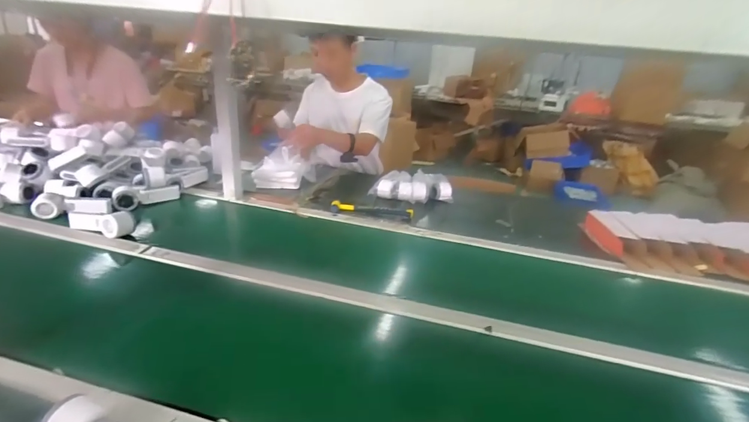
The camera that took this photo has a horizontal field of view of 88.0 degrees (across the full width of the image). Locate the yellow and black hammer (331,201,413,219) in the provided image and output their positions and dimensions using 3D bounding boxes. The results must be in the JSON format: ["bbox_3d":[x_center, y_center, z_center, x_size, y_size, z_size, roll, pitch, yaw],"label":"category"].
[{"bbox_3d":[-0.007,-0.001,1.166,0.245,0.024,0.036,5,24,2],"label":"yellow and black hammer"}]

